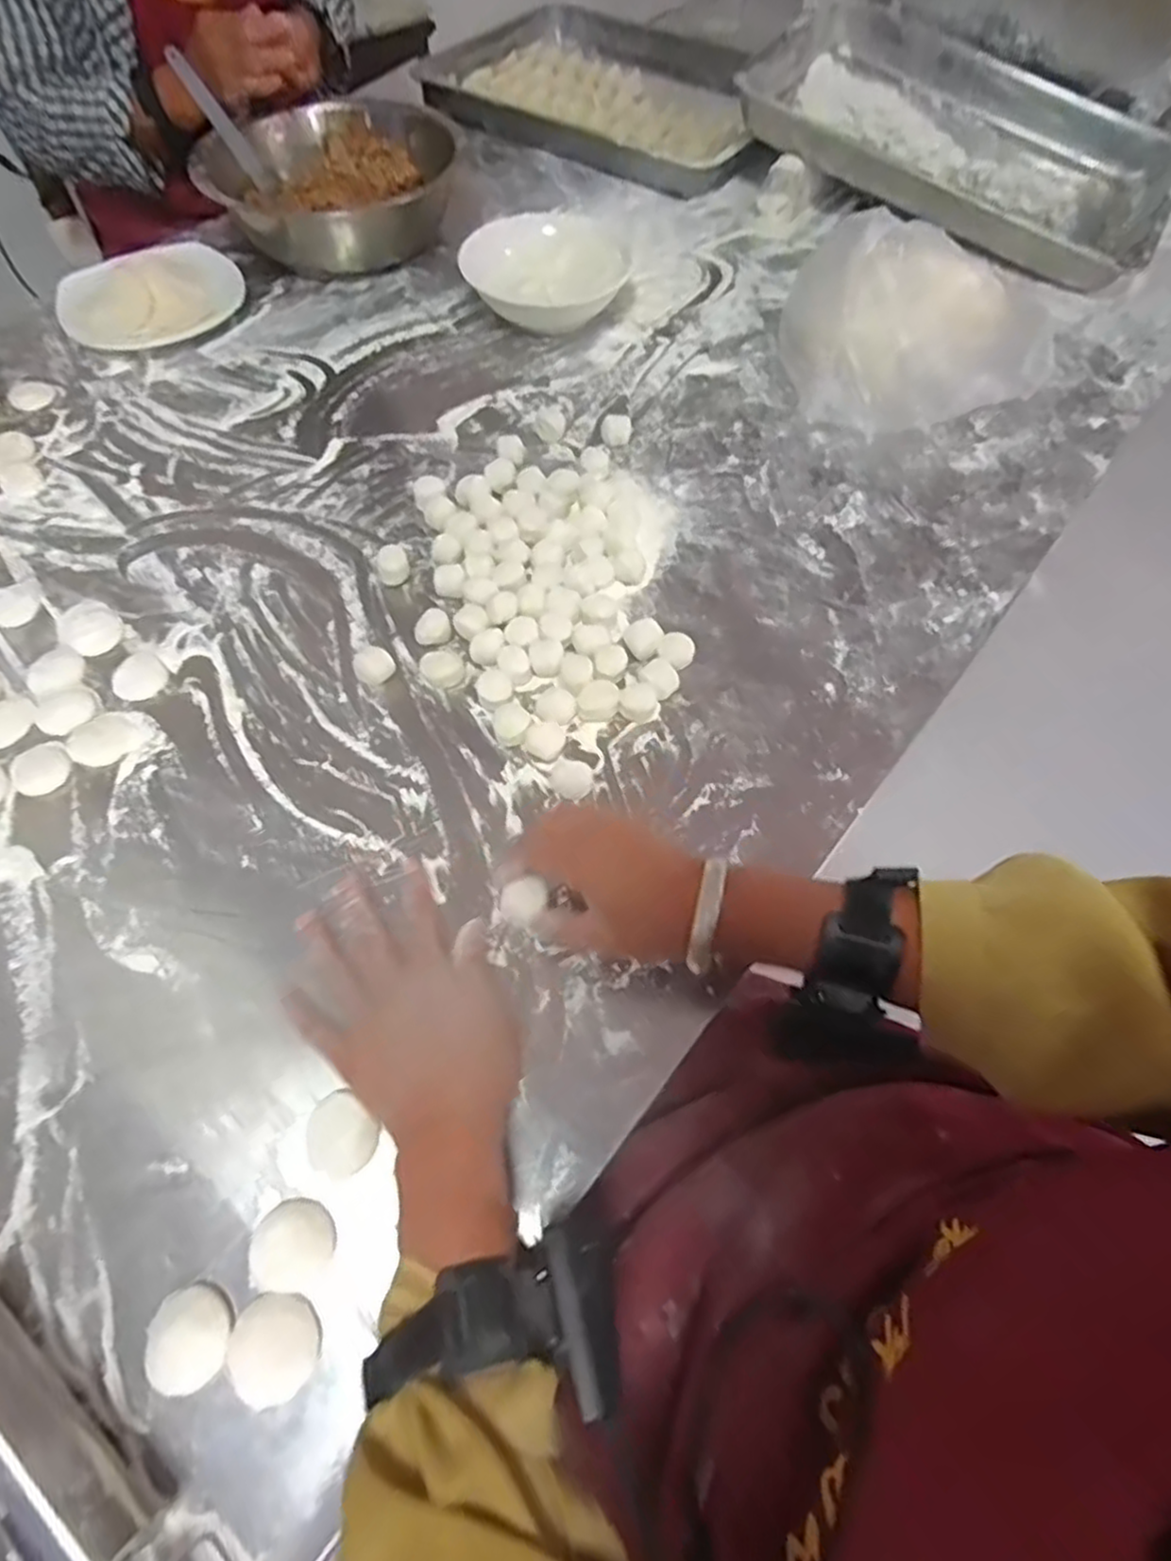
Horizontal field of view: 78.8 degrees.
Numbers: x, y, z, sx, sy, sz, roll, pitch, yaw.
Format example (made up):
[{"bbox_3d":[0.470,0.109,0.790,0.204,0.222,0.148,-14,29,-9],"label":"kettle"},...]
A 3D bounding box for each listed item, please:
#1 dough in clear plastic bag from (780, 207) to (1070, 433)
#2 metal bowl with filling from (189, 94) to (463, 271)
[{"bbox_3d":[0.296,-0.419,0.649,0.194,0.104,0.188,-2,62,-2],"label":"dough in clear plastic bag"},{"bbox_3d":[-0.280,-0.648,0.777,0.220,0.091,0.212,0,62,0],"label":"metal bowl with filling"}]

